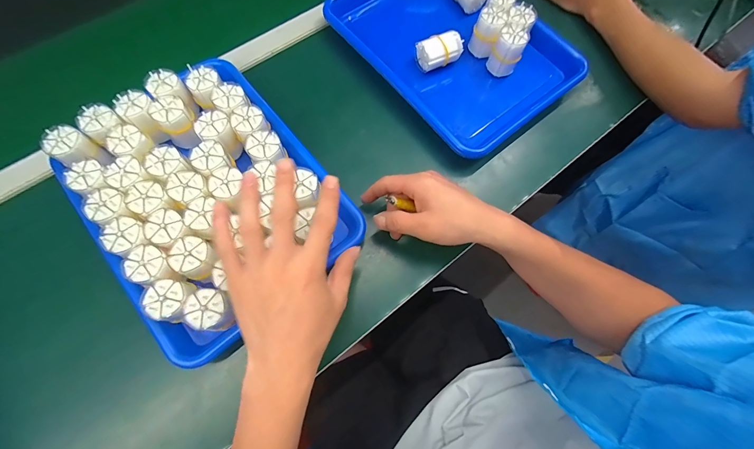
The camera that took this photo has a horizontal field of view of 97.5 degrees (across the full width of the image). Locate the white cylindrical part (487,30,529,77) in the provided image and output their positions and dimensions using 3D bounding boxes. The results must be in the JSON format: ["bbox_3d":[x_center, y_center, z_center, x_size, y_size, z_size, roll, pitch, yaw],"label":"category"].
[{"bbox_3d":[0.180,-0.237,0.461,0.038,0.059,0.032,22,73,9],"label":"white cylindrical part"}]

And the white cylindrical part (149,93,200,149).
[{"bbox_3d":[-0.242,-0.124,0.403,0.041,0.055,0.035,-42,76,-12],"label":"white cylindrical part"}]

